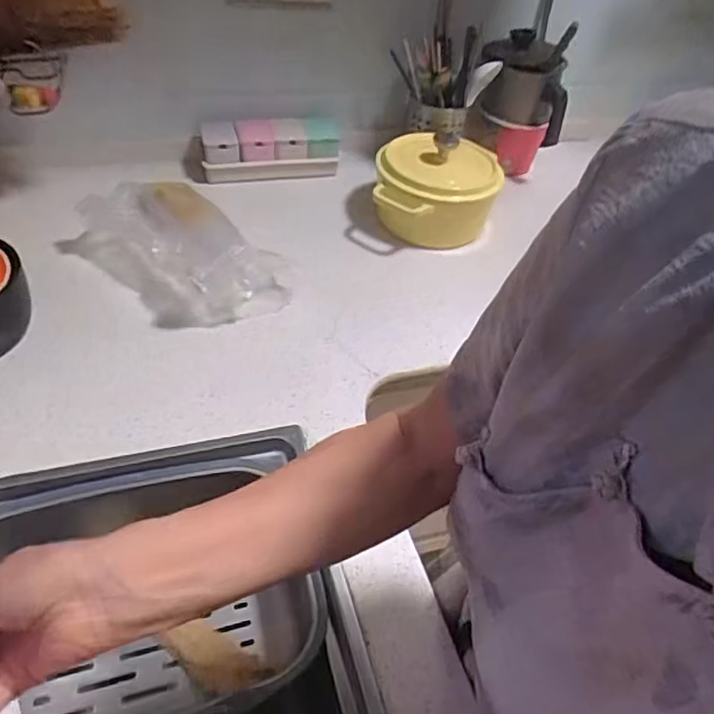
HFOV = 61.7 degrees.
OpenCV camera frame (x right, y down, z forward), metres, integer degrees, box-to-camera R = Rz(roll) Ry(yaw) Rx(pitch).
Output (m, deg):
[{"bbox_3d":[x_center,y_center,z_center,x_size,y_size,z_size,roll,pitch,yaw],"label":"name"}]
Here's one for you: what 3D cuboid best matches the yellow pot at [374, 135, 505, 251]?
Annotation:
[{"bbox_3d":[0.128,-0.281,1.002,0.191,0.122,0.210,4,45,-4],"label":"yellow pot"}]

